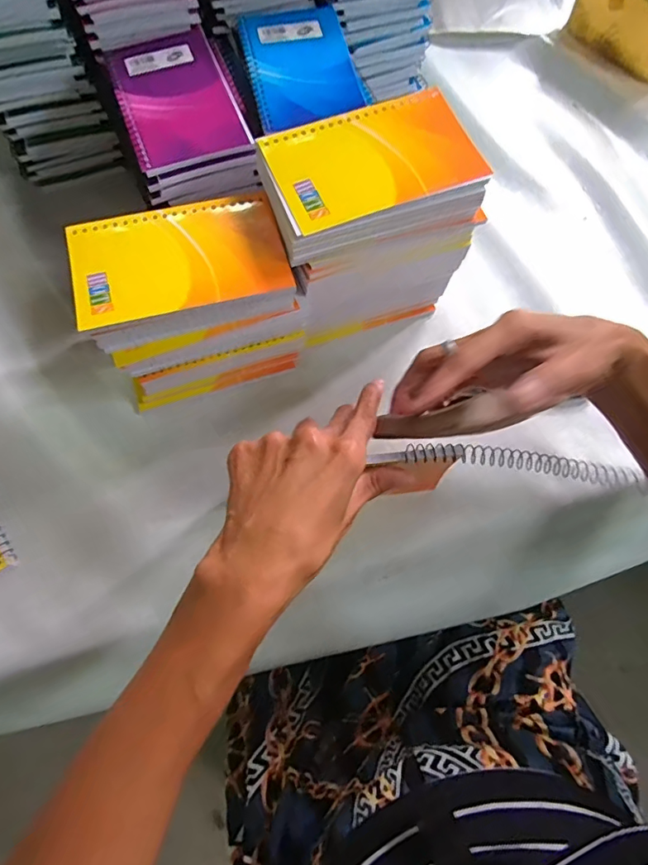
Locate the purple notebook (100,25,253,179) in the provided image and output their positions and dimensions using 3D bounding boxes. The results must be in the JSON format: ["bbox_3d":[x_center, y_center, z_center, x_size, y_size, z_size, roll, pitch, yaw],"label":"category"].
[{"bbox_3d":[-0.113,-0.256,0.368,0.081,0.012,0.141,-19,72,-9],"label":"purple notebook"}]

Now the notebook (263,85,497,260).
[{"bbox_3d":[0.029,-0.169,0.311,0.135,0.014,0.084,-23,72,-10],"label":"notebook"}]

